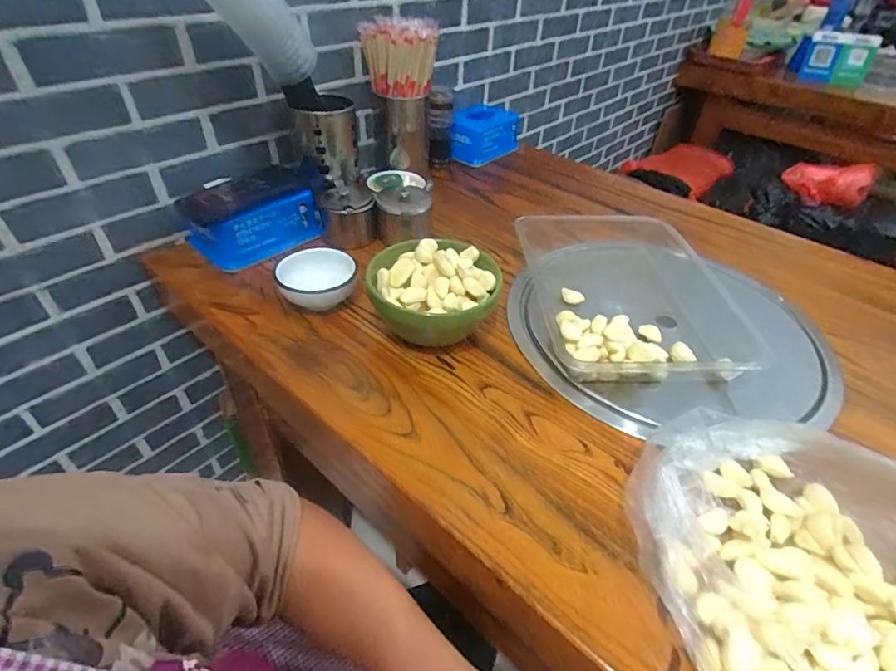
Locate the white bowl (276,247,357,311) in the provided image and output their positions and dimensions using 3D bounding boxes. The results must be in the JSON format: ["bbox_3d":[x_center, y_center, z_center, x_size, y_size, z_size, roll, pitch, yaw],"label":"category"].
[{"bbox_3d":[-0.162,-0.067,0.591,0.089,0.045,0.089,2,42,-2],"label":"white bowl"}]

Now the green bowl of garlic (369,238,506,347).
[{"bbox_3d":[-0.017,-0.047,0.548,0.143,0.087,0.130,2,42,-2],"label":"green bowl of garlic"}]

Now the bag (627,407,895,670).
[{"bbox_3d":[0.257,0.164,0.328,0.240,0.098,0.262,24,45,20],"label":"bag"}]

